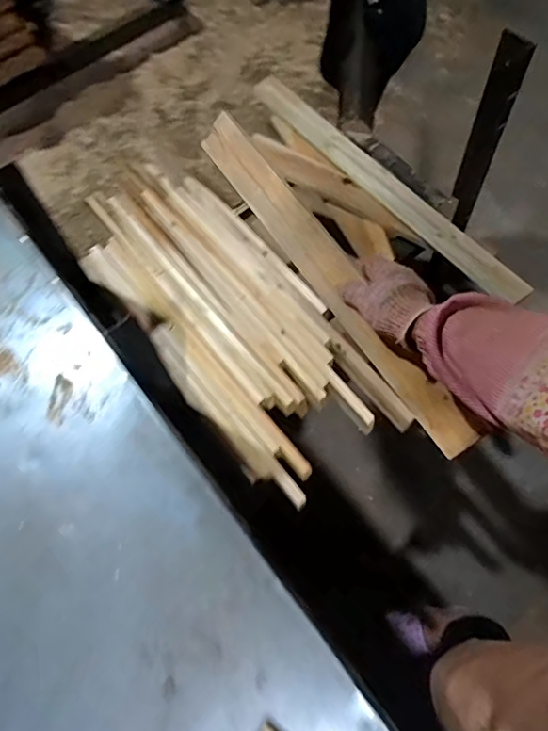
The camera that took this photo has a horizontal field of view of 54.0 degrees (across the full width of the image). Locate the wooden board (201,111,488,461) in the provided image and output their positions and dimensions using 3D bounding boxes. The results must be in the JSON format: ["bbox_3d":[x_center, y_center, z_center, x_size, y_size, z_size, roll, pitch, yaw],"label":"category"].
[{"bbox_3d":[0.068,-0.118,0.683,0.064,0.018,0.531,-46,71,30],"label":"wooden board"}]

